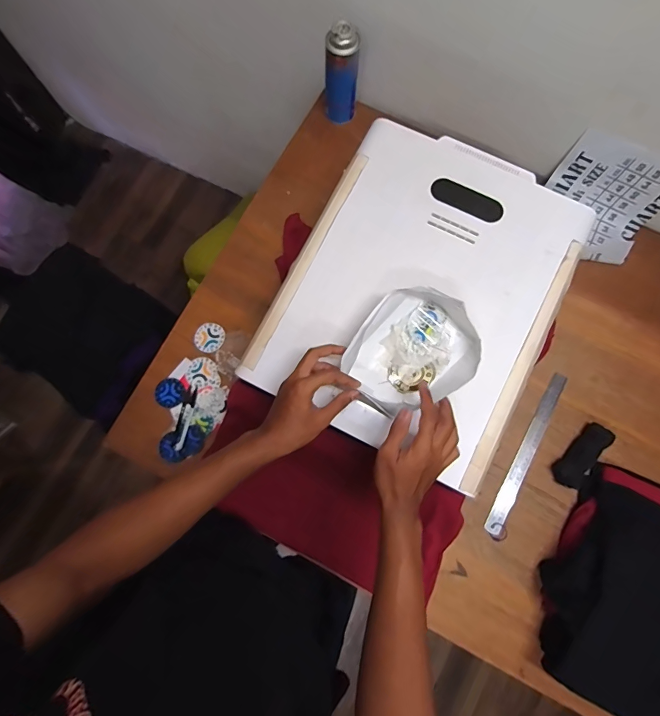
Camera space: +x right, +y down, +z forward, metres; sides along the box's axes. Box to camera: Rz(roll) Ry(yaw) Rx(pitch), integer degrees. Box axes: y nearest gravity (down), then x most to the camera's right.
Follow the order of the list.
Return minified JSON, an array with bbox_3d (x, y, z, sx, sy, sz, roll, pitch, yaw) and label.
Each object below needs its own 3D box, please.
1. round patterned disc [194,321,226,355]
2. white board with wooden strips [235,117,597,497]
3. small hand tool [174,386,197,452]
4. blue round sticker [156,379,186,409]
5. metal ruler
[{"bbox_3d":[-0.236,-0.039,0.760,0.055,0.007,0.061,33,81,-7],"label":"round patterned disc"},{"bbox_3d":[0.148,-0.111,0.608,0.400,0.029,0.503,27,79,5],"label":"white board with wooden strips"},{"bbox_3d":[-0.273,0.111,0.725,0.028,0.006,0.119,7,78,1],"label":"small hand tool"},{"bbox_3d":[-0.305,0.068,0.741,0.058,0.008,0.055,0,86,-2],"label":"blue round sticker"},{"bbox_3d":[0.368,0.175,0.721,0.031,0.008,0.320,28,81,8],"label":"metal ruler"}]

